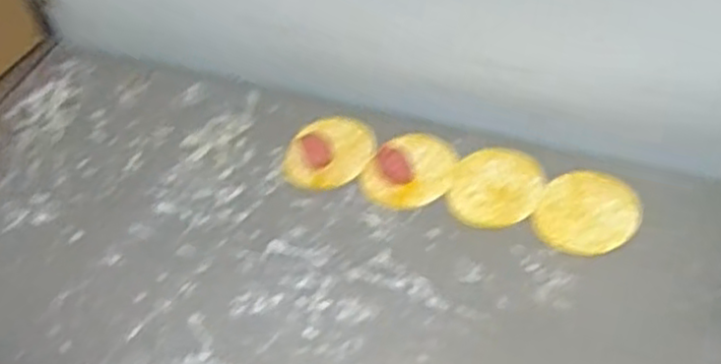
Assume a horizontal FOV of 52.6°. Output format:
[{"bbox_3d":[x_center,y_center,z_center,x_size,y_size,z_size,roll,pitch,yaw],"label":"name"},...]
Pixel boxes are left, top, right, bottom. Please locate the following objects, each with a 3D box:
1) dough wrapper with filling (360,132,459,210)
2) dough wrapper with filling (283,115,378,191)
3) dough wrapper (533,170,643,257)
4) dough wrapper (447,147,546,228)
[{"bbox_3d":[0.049,-0.015,0.678,0.073,0.019,0.093,32,62,27],"label":"dough wrapper with filling"},{"bbox_3d":[-0.031,-0.029,0.716,0.096,0.007,0.077,-39,58,-22],"label":"dough wrapper with filling"},{"bbox_3d":[0.200,0.026,0.641,0.082,0.007,0.089,-3,52,4],"label":"dough wrapper"},{"bbox_3d":[0.125,0.003,0.669,0.080,0.004,0.092,14,55,16],"label":"dough wrapper"}]

